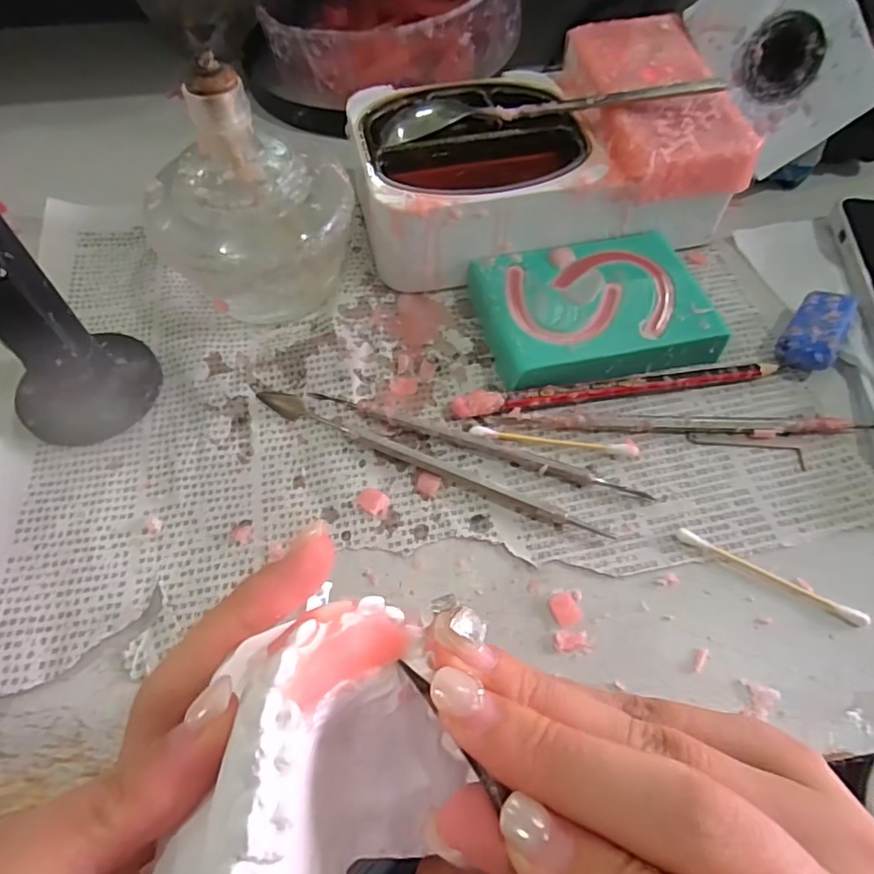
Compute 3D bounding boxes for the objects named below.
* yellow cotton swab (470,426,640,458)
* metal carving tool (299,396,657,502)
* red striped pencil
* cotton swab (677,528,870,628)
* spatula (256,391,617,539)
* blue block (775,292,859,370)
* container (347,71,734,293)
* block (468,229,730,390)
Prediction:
[{"bbox_3d":[0.052,0.001,0.243,0.073,0.004,0.007,7,60,3],"label":"yellow cotton swab"},{"bbox_3d":[0.017,0.003,0.241,0.155,0.008,0.007,17,61,9],"label":"metal carving tool"},{"bbox_3d":[0.083,-0.024,0.254,0.152,0.010,0.009,-9,57,-5],"label":"red striped pencil"},{"bbox_3d":[0.129,0.054,0.212,0.072,0.006,0.005,26,63,14],"label":"cotton swab"},{"bbox_3d":[-0.007,0.010,0.237,0.163,0.007,0.010,23,62,12],"label":"spatula"},{"bbox_3d":[0.184,-0.051,0.267,0.023,0.019,0.046,34,65,18],"label":"blue block"},{"bbox_3d":[0.052,-0.146,0.306,0.195,0.059,0.110,-9,59,-6],"label":"container"},{"bbox_3d":[0.077,-0.064,0.275,0.108,0.022,0.077,-10,60,-6],"label":"block"}]

